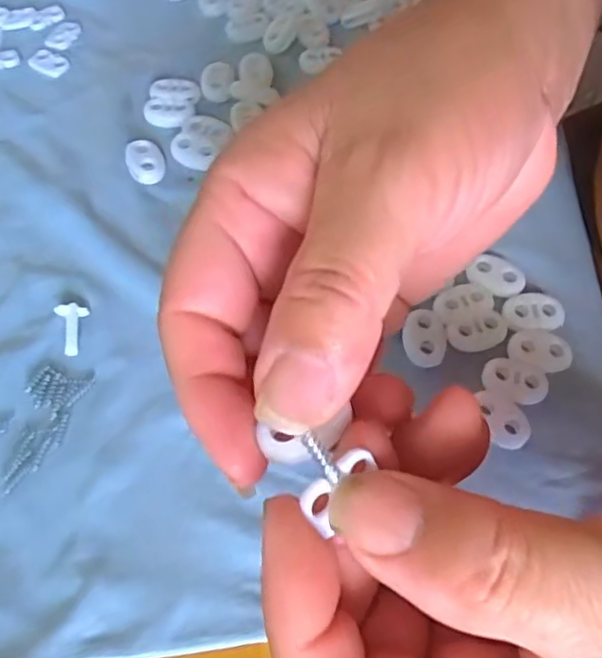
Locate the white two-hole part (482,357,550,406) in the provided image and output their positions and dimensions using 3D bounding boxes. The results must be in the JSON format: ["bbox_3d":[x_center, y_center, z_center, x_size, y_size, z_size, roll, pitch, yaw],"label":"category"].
[{"bbox_3d":[0.074,0.018,0.217,0.022,0.004,0.015,20,63,9],"label":"white two-hole part"}]

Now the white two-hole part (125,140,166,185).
[{"bbox_3d":[-0.065,-0.070,0.260,0.015,0.005,0.021,-19,64,-11],"label":"white two-hole part"}]

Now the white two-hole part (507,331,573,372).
[{"bbox_3d":[0.086,0.007,0.224,0.022,0.004,0.014,7,62,2],"label":"white two-hole part"}]

